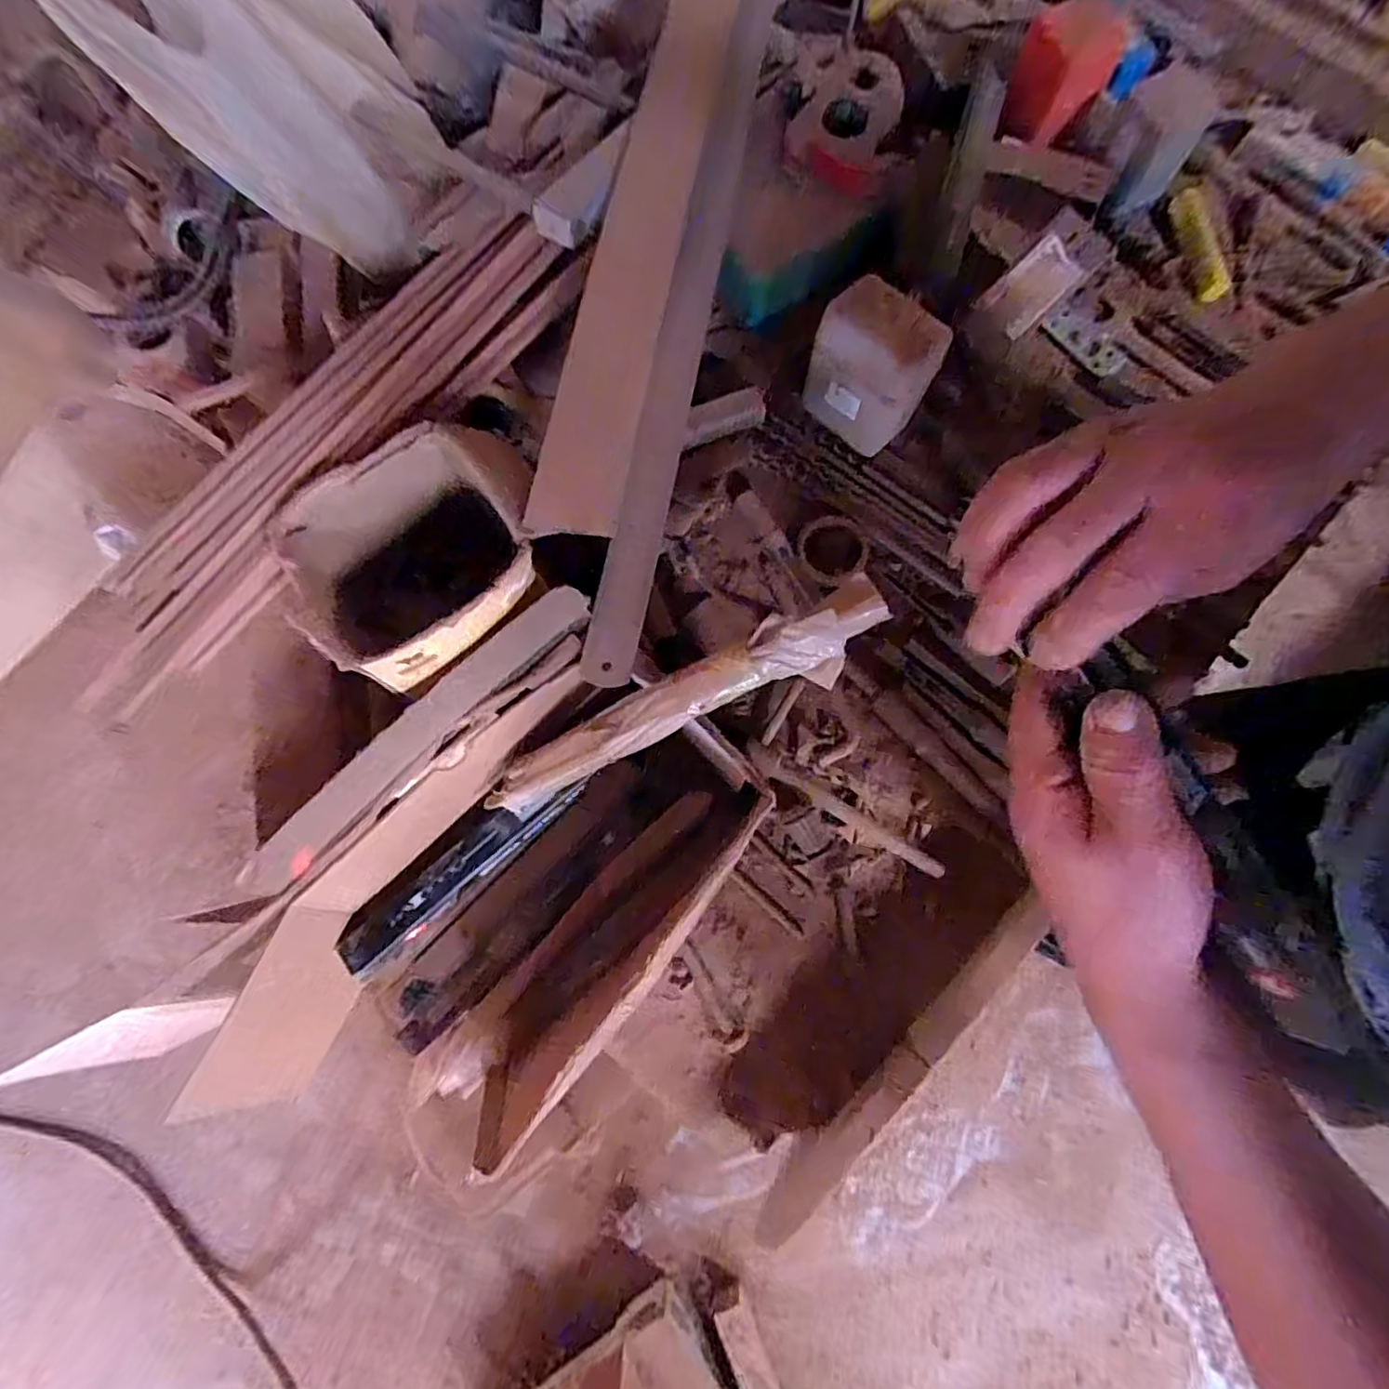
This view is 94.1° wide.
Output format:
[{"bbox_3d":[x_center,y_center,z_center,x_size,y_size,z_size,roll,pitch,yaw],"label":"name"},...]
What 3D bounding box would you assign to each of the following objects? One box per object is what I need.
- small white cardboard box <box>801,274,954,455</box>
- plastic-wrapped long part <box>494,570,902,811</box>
[{"bbox_3d":[0.132,-0.240,0.484,0.087,0.092,0.069,34,81,7],"label":"small white cardboard box"},{"bbox_3d":[-0.011,0.009,0.370,0.252,0.025,0.039,-27,78,18],"label":"plastic-wrapped long part"}]

